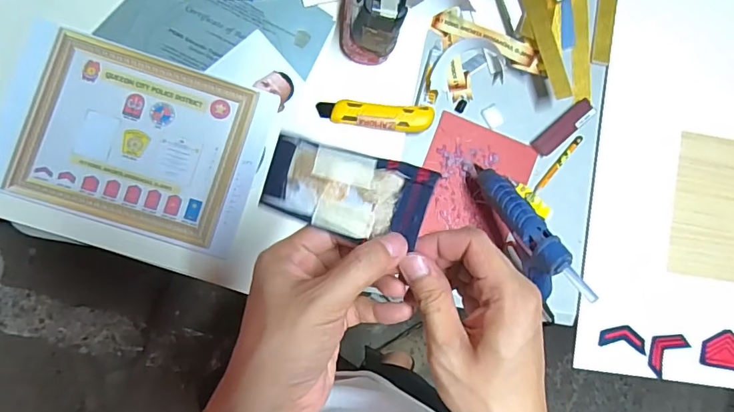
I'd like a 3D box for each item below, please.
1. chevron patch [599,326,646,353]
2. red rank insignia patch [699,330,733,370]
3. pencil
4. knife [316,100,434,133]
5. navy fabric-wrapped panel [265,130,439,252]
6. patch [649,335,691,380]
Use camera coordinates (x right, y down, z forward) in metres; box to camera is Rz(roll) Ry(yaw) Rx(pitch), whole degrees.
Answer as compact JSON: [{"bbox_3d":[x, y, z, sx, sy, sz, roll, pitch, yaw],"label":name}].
[{"bbox_3d":[0.339,0.174,0.635,0.065,0.006,0.030,12,87,-6],"label":"chevron patch"},{"bbox_3d":[0.479,0.193,0.648,0.064,0.006,0.050,11,89,-3],"label":"red rank insignia patch"},{"bbox_3d":[0.254,-0.053,0.646,0.013,0.010,0.102,39,83,-2],"label":"pencil"},{"bbox_3d":[0.011,-0.115,0.615,0.144,0.019,0.034,3,87,-6],"label":"knife"},{"bbox_3d":[-0.013,-0.008,0.288,0.099,0.005,0.049,15,97,11],"label":"navy fabric-wrapped panel"},{"bbox_3d":[0.396,0.191,0.643,0.065,0.009,0.041,-41,83,-9],"label":"patch"}]

